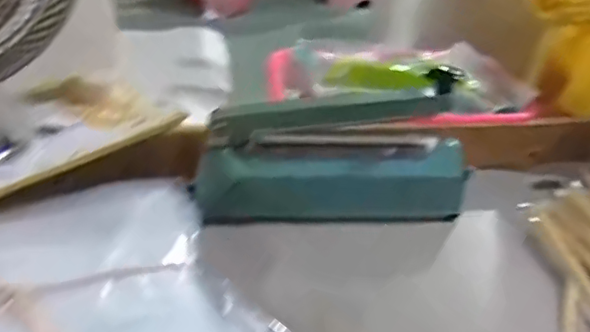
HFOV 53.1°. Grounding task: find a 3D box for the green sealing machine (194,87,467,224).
[{"bbox_3d":[0.043,-0.012,0.662,0.299,0.139,0.078,-3,34,-7],"label":"green sealing machine"}]

